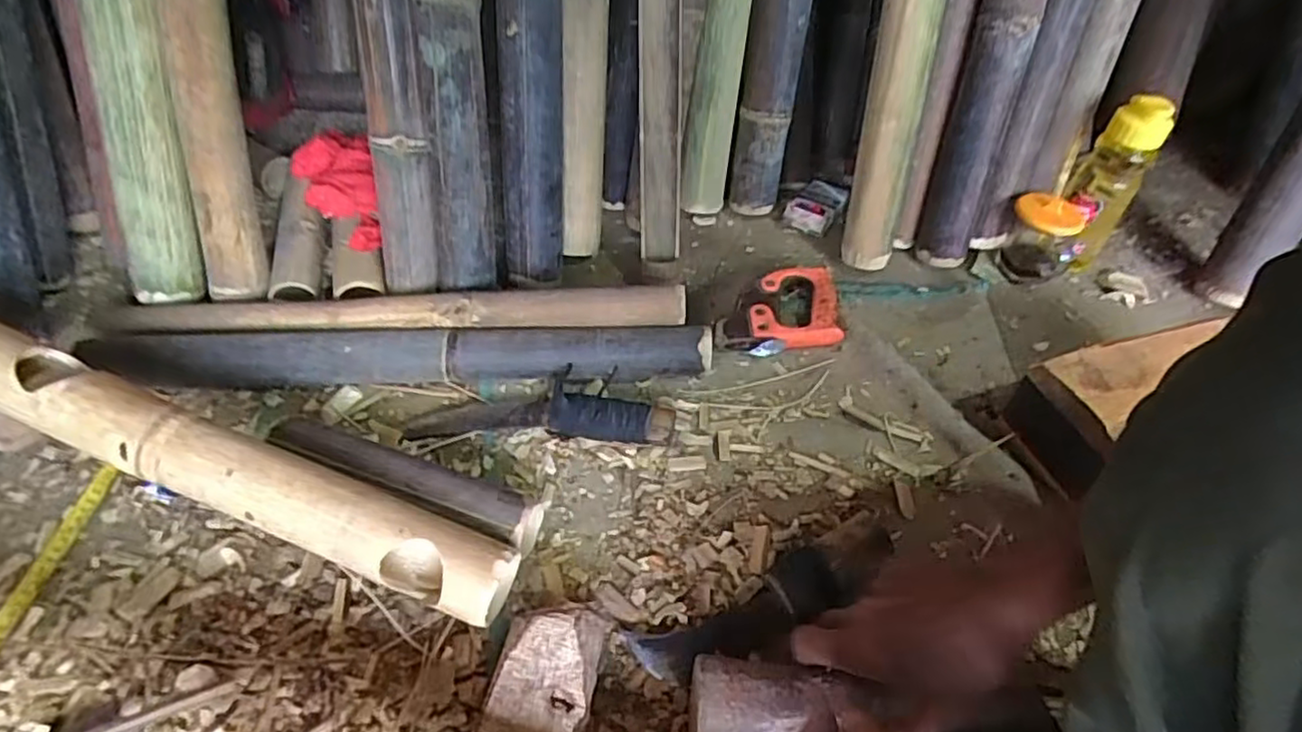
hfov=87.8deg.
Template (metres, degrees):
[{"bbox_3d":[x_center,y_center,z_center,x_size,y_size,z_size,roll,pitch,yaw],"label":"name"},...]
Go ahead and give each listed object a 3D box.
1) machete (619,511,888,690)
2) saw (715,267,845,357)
[{"bbox_3d":[0.101,0.202,0.570,0.233,0.029,0.056,-27,53,-7],"label":"machete"},{"bbox_3d":[0.151,-0.067,0.810,0.157,0.032,0.118,-7,49,-7],"label":"saw"}]

